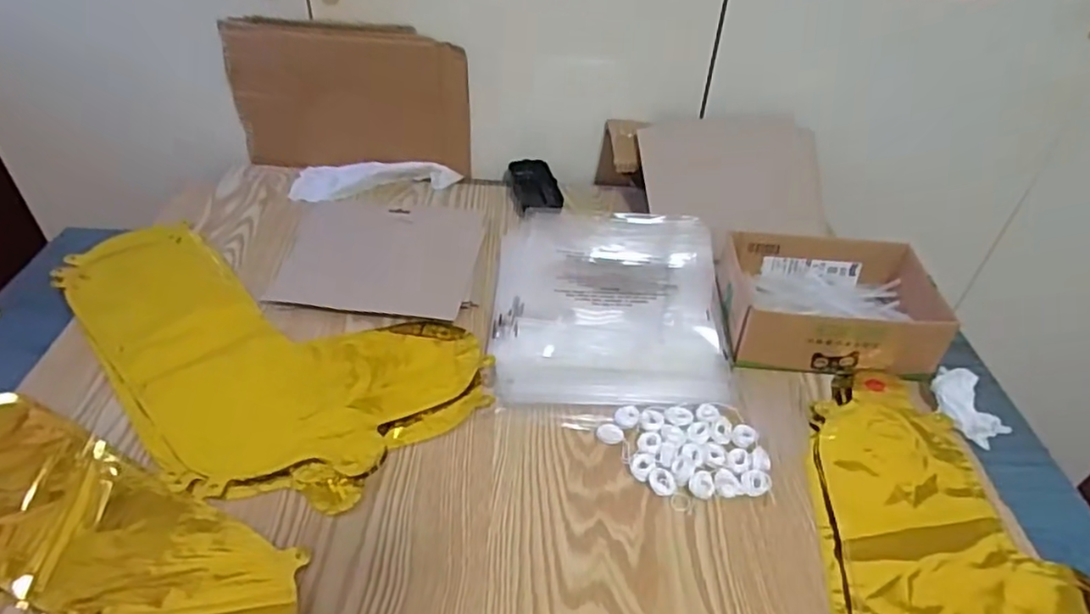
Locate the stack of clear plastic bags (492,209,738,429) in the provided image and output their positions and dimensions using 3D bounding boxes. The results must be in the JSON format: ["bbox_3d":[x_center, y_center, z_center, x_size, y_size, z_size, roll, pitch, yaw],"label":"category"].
[{"bbox_3d":[0.063,-0.009,0.640,0.219,0.021,0.286,2,41,-1],"label":"stack of clear plastic bags"}]

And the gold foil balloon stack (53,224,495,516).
[{"bbox_3d":[-0.277,0.026,0.586,0.429,0.009,0.233,27,46,25],"label":"gold foil balloon stack"}]

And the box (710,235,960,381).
[{"bbox_3d":[0.271,-0.009,0.623,0.192,0.055,0.151,2,41,-1],"label":"box"}]

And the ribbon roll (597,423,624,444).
[{"bbox_3d":[0.053,0.102,0.521,0.021,0.004,0.017,6,41,4],"label":"ribbon roll"}]

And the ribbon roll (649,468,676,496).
[{"bbox_3d":[0.088,0.132,0.485,0.018,0.006,0.021,-25,48,-28],"label":"ribbon roll"}]

